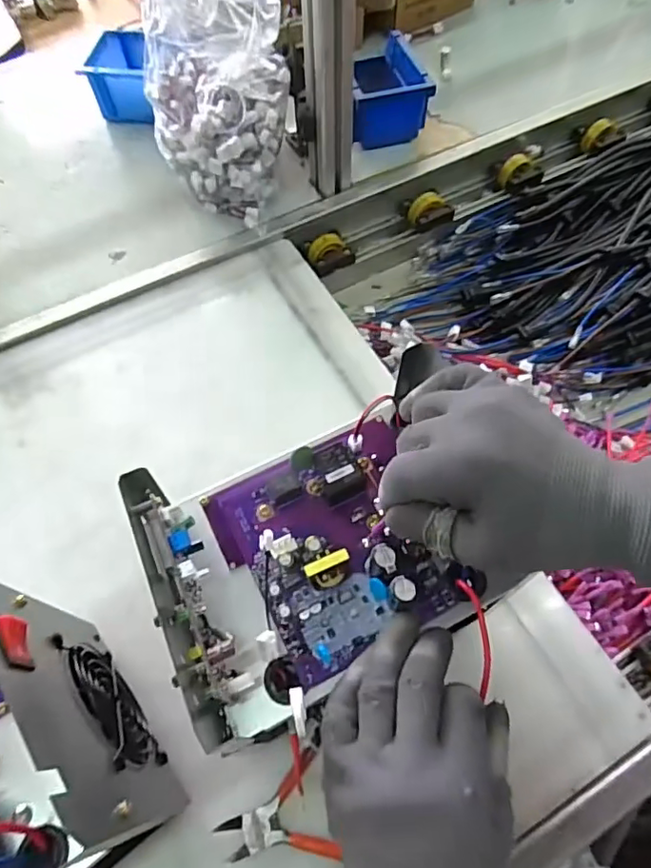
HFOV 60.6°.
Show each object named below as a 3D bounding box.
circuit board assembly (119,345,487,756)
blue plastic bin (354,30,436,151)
[{"bbox_3d":[0.000,0.062,0.326,0.208,0.065,0.146,-25,66,-13],"label":"circuit board assembly"},{"bbox_3d":[0.069,-0.450,0.727,0.099,0.077,0.144,-9,62,-4],"label":"blue plastic bin"}]

